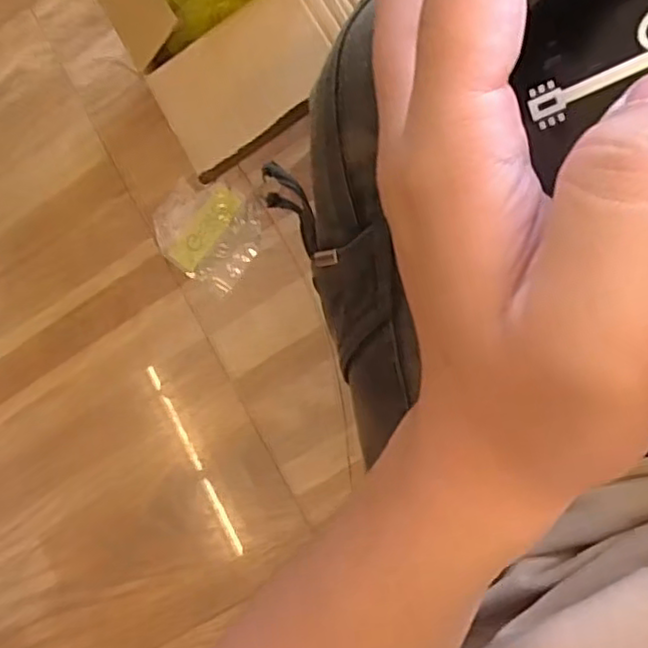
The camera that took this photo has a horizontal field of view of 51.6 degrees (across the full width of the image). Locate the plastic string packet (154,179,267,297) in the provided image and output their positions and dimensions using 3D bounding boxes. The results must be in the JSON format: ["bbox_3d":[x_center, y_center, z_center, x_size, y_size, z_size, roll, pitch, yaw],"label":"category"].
[{"bbox_3d":[-0.103,-0.085,0.603,0.094,0.022,0.090,31,94,13],"label":"plastic string packet"}]

